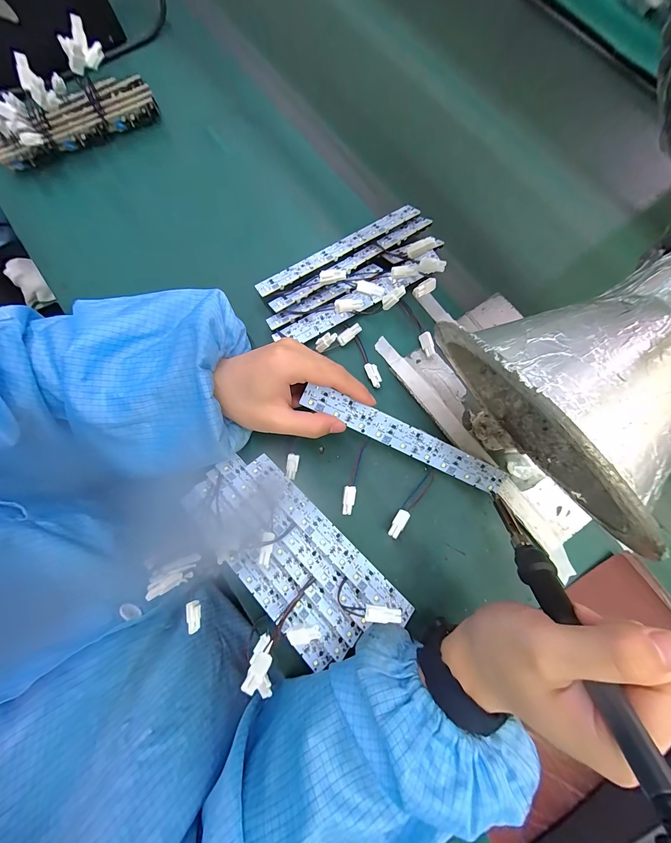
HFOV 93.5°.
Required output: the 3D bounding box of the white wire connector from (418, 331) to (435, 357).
[{"bbox_3d":[0.091,-0.076,0.316,0.012,0.013,0.024,-14,78,-2],"label":"white wire connector"}]

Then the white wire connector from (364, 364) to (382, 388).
[{"bbox_3d":[0.038,-0.045,0.315,0.011,0.014,0.026,-19,78,-3],"label":"white wire connector"}]

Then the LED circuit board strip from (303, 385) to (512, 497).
[{"bbox_3d":[0.061,0.015,0.273,0.188,0.004,0.025,25,106,-5],"label":"LED circuit board strip"}]

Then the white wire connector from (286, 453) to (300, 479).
[{"bbox_3d":[-0.041,0.043,0.299,0.010,0.005,0.026,12,108,4],"label":"white wire connector"}]

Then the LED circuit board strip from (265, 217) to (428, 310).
[{"bbox_3d":[0.016,-0.166,0.328,0.187,0.008,0.019,-31,79,-5],"label":"LED circuit board strip"}]

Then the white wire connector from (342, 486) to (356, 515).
[{"bbox_3d":[0.012,0.074,0.294,0.011,0.007,0.026,7,78,3],"label":"white wire connector"}]

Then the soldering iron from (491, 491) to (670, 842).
[{"bbox_3d":[0.130,0.112,0.181,0.021,0.195,0.024,10,114,3],"label":"soldering iron"}]

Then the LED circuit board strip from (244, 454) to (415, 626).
[{"bbox_3d":[-0.010,0.104,0.285,0.187,0.009,0.025,44,60,11],"label":"LED circuit board strip"}]

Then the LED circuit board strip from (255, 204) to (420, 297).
[{"bbox_3d":[0.003,-0.182,0.335,0.189,0.006,0.018,-30,73,-5],"label":"LED circuit board strip"}]

